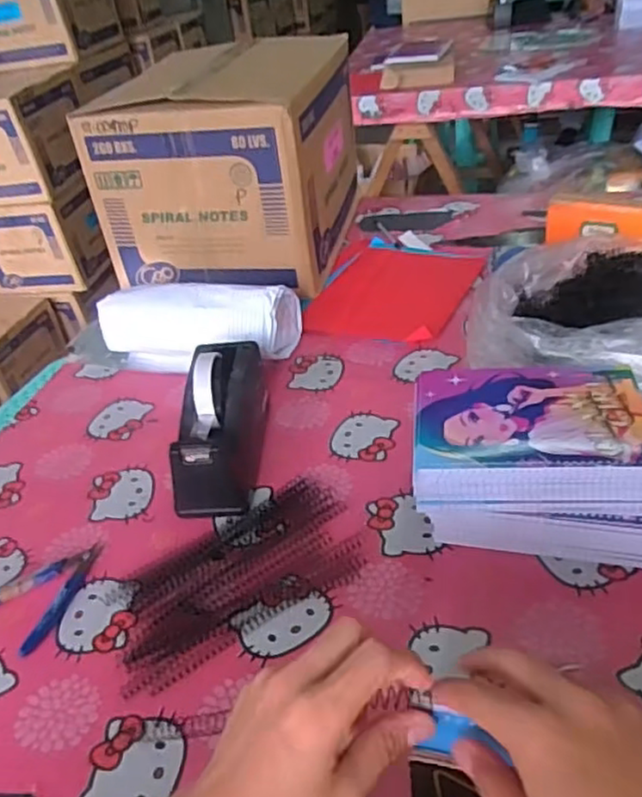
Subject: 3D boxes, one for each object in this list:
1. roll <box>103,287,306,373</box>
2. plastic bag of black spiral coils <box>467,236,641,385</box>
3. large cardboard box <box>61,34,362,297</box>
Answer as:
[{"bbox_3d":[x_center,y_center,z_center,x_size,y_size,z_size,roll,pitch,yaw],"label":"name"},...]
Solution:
[{"bbox_3d":[-0.171,-0.107,0.915,0.262,0.097,0.115,3,38,14],"label":"roll"},{"bbox_3d":[0.334,-0.096,0.766,0.280,0.156,0.253,14,41,26],"label":"plastic bag of black spiral coils"},{"bbox_3d":[-0.144,-0.368,1.099,0.327,0.282,0.321,3,38,14],"label":"large cardboard box"}]

